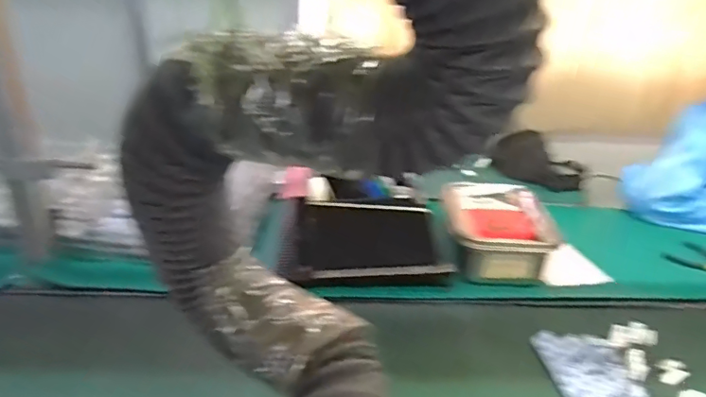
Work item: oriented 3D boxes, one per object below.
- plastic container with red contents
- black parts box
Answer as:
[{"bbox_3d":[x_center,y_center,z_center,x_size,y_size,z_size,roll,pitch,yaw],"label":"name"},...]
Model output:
[{"bbox_3d":[0.246,0.053,0.919,0.169,0.076,0.224,4,26,3],"label":"plastic container with red contents"},{"bbox_3d":[0.015,0.050,0.842,0.262,0.130,0.134,-3,27,-10],"label":"black parts box"}]

